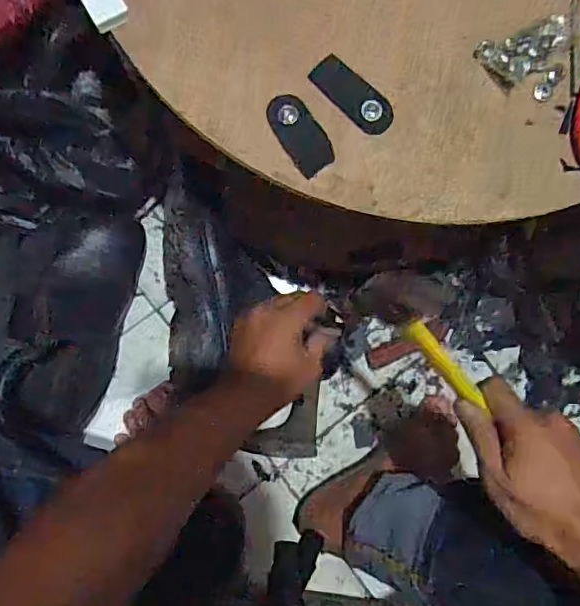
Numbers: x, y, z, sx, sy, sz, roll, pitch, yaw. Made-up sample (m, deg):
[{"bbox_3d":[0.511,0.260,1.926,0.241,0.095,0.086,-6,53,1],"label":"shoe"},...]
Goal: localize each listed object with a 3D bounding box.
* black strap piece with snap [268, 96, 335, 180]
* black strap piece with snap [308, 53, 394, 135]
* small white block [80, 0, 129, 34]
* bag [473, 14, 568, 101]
[{"bbox_3d":[0.007,-0.114,0.376,0.027,0.006,0.055,-34,90,-5],"label":"black strap piece with snap"},{"bbox_3d":[0.043,-0.140,0.379,0.062,0.004,0.026,42,85,-1],"label":"black strap piece with snap"},{"bbox_3d":[-0.122,-0.195,0.367,0.024,0.008,0.029,-30,90,-5],"label":"small white block"},{"bbox_3d":[0.168,-0.166,0.383,0.065,0.017,0.050,-21,89,-5],"label":"bag"}]

